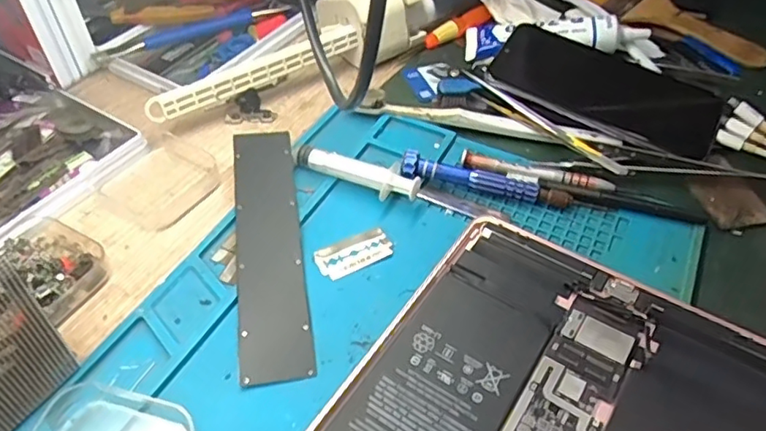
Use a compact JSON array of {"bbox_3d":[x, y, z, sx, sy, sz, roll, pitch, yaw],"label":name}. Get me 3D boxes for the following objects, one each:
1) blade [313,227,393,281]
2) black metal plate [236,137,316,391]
[{"bbox_3d":[-0.016,0.021,0.324,0.041,0.004,0.022,-21,50,-19],"label":"blade"},{"bbox_3d":[-0.063,0.014,0.324,0.036,0.005,0.162,-5,53,-11],"label":"black metal plate"}]

